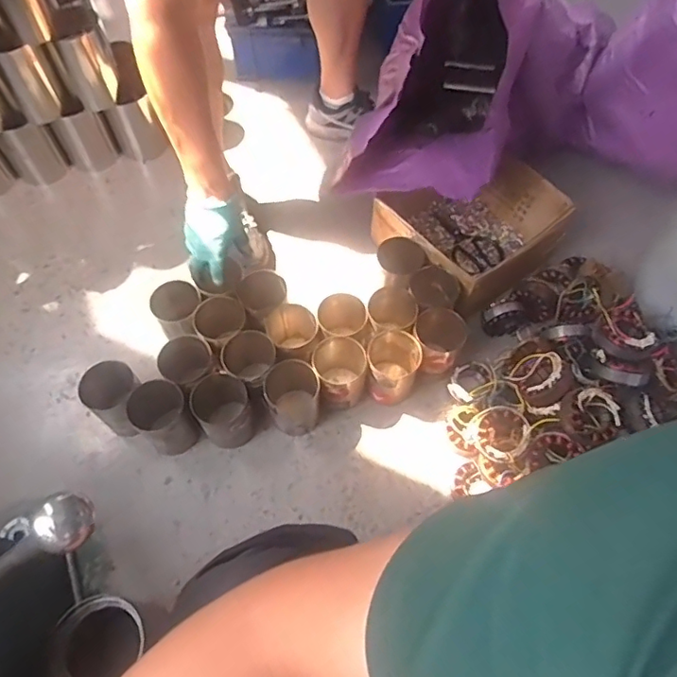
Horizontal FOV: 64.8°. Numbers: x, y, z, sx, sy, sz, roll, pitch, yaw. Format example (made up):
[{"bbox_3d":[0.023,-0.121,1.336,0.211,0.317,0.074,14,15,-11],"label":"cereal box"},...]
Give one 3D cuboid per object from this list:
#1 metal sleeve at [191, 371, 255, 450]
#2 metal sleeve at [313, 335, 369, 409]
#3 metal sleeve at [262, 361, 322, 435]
[{"bbox_3d":[-0.199,0.125,0.932,0.093,0.112,0.100,-33,67,-17],"label":"metal sleeve"},{"bbox_3d":[0.004,0.068,0.976,0.090,0.144,0.091,0,62,0],"label":"metal sleeve"},{"bbox_3d":[-0.083,0.100,0.951,0.101,0.108,0.108,13,62,6],"label":"metal sleeve"}]

